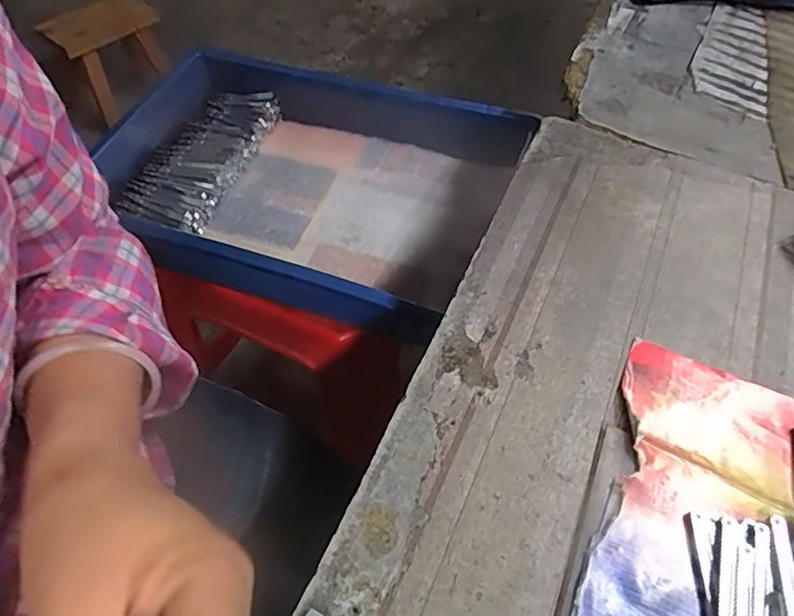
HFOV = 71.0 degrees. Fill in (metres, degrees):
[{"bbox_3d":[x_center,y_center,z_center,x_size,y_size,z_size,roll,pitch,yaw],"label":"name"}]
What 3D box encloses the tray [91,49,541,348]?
[{"bbox_3d":[-0.102,-0.136,0.590,0.395,0.076,0.288,20,56,11],"label":"tray"}]

